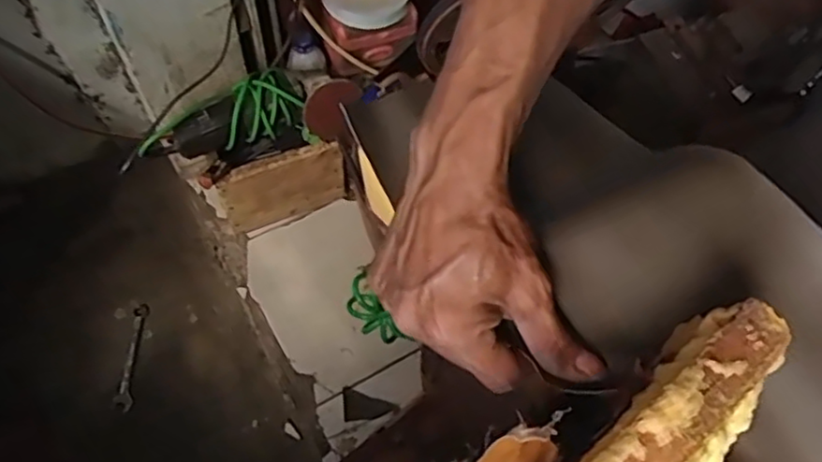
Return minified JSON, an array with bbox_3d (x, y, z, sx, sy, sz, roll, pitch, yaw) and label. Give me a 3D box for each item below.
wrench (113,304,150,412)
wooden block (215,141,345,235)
[{"bbox_3d":[-0.418,0.188,0.995,0.025,0.013,0.162,0,65,-2],"label":"wrench"},{"bbox_3d":[-0.195,-0.065,1.033,0.185,0.174,0.018,-24,68,-12],"label":"wooden block"}]

